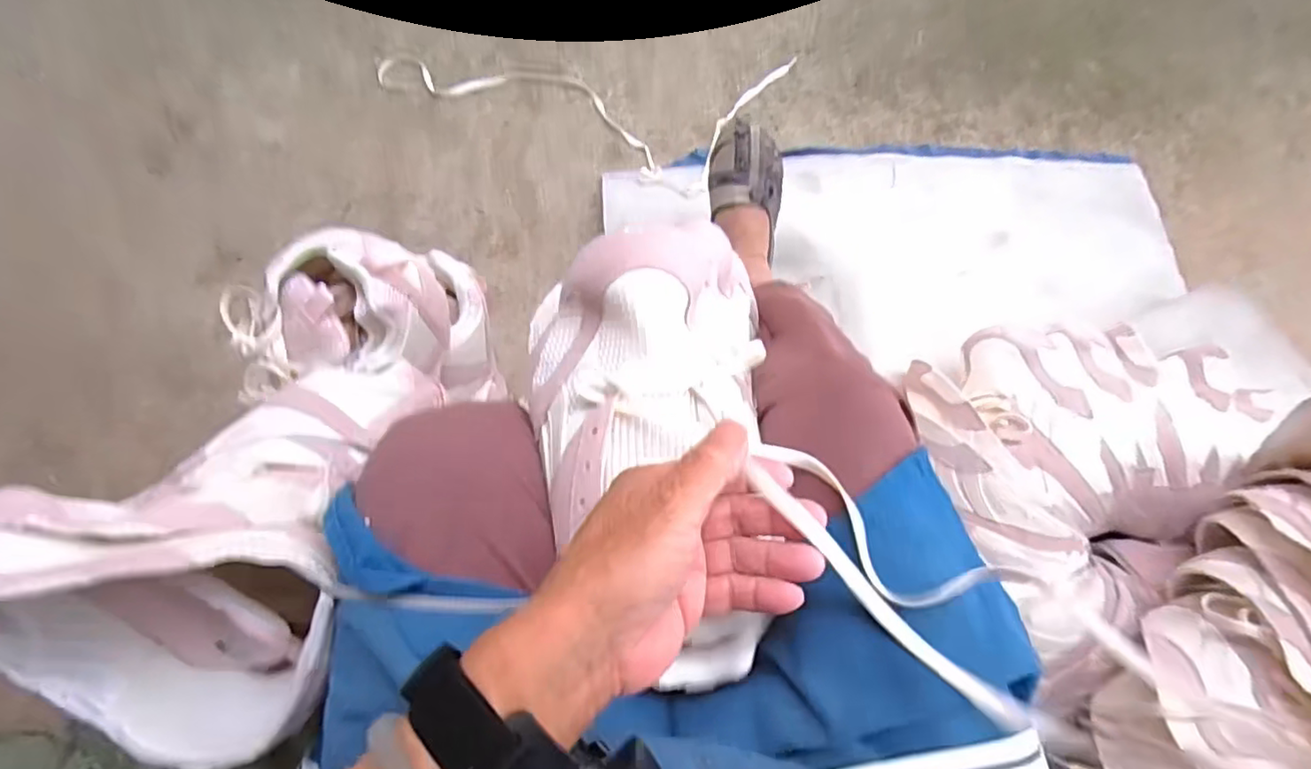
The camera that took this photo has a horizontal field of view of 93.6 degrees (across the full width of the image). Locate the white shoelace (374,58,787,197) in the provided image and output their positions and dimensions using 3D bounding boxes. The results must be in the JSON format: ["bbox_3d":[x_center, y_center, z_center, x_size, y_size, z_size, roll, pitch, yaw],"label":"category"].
[{"bbox_3d":[-0.102,-0.473,0.908,0.529,0.028,0.310,26,75,7],"label":"white shoelace"}]

